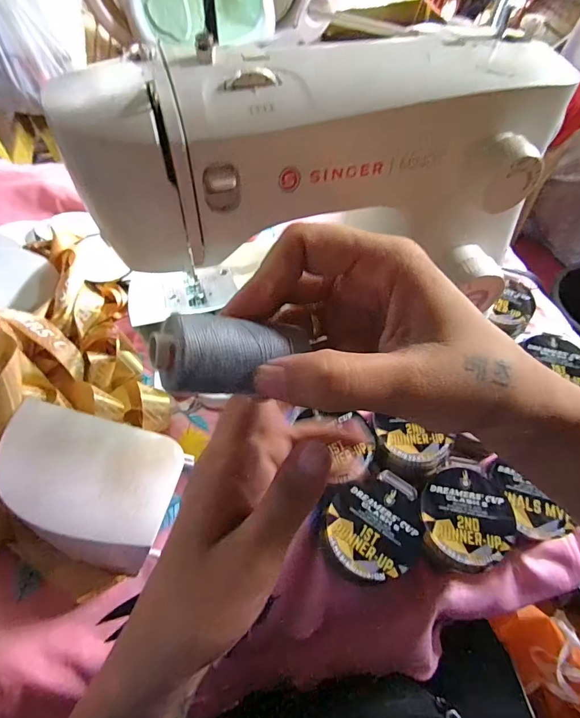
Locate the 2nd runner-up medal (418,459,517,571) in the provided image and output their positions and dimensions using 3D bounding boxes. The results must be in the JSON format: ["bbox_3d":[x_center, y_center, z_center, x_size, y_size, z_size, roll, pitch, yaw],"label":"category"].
[{"bbox_3d":[0.146,0.125,0.330,0.072,0.008,0.085,10,59,2],"label":"2nd runner-up medal"}]

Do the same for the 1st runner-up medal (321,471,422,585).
[{"bbox_3d":[0.067,0.134,0.321,0.082,0.005,0.075,1,59,-2],"label":"1st runner-up medal"}]

